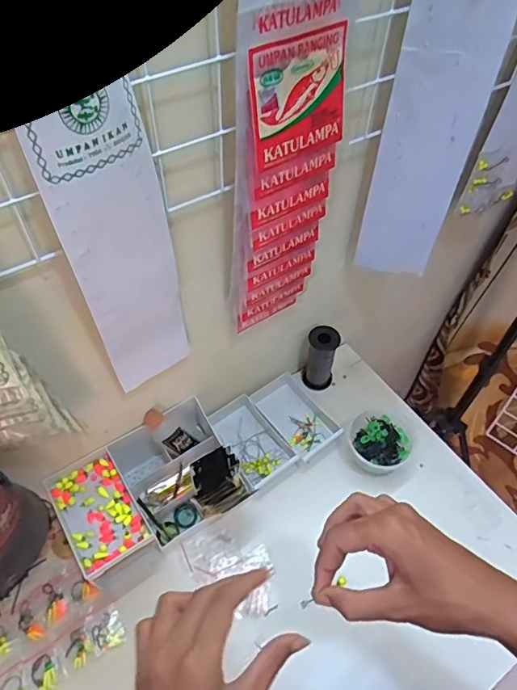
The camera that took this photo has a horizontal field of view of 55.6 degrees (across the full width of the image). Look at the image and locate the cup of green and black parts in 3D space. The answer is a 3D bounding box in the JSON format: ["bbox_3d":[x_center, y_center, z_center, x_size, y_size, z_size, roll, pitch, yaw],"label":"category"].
[{"bbox_3d":[0.182,0.152,0.748,0.089,0.051,0.089,0,53,-1],"label":"cup of green and black parts"}]

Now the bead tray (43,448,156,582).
[{"bbox_3d":[-0.206,0.210,0.628,0.089,0.016,0.145,-29,59,-20],"label":"bead tray"}]

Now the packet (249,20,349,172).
[{"bbox_3d":[0.038,-0.212,0.421,0.099,0.096,0.005,-28,47,-21],"label":"packet"}]

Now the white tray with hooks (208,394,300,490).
[{"bbox_3d":[-0.011,0.151,0.771,0.078,0.037,0.140,-29,59,-21],"label":"white tray with hooks"}]

